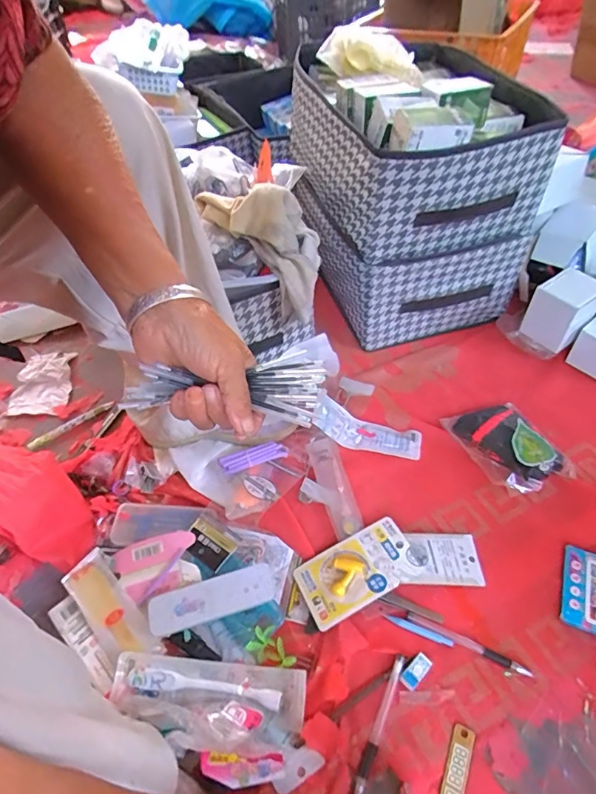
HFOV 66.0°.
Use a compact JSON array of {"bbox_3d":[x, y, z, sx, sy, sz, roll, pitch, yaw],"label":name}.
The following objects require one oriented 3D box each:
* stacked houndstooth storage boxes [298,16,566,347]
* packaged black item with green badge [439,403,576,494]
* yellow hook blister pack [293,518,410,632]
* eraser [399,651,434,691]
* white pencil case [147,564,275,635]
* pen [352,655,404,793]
[{"bbox_3d":[0.179,-0.355,0.793,0.304,0.359,0.399,-17,50,-11],"label":"stacked houndstooth storage boxes"},{"bbox_3d":[0.290,0.067,0.641,0.109,0.030,0.141,-19,51,-13],"label":"packaged black item with green badge"},{"bbox_3d":[0.069,0.204,0.540,0.136,0.024,0.077,-22,52,-15],"label":"yellow hook blister pack"},{"bbox_3d":[0.122,0.283,0.474,0.035,0.014,0.019,-36,56,-25],"label":"eraser"},{"bbox_3d":[-0.096,0.224,0.510,0.139,0.019,0.043,-14,50,-9],"label":"white pencil case"},{"bbox_3d":[0.080,0.320,0.449,0.011,0.008,0.127,20,53,19],"label":"pen"}]

